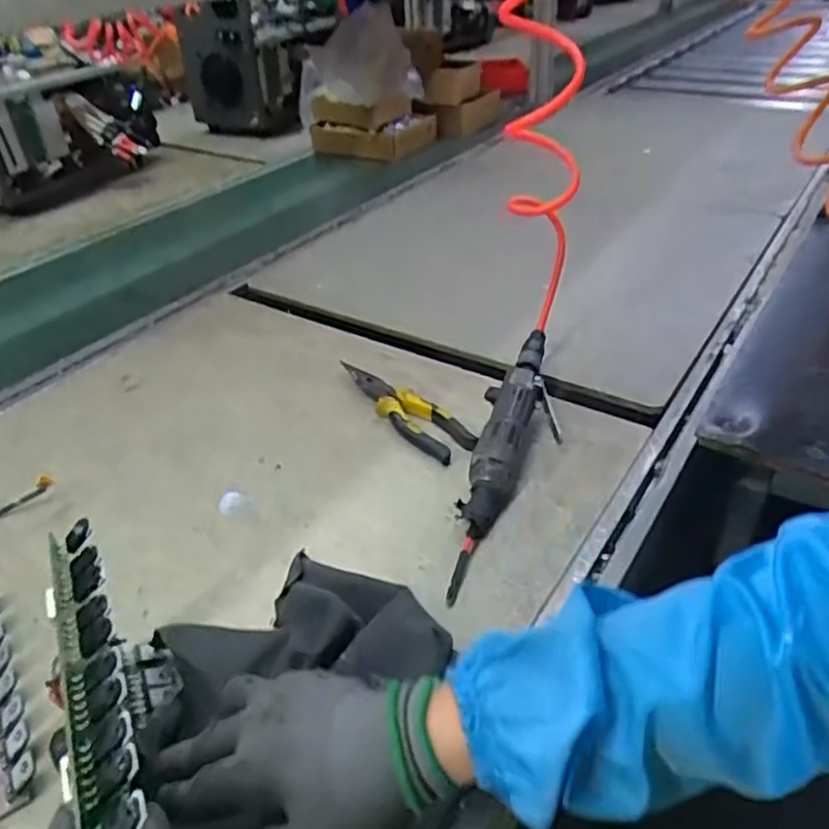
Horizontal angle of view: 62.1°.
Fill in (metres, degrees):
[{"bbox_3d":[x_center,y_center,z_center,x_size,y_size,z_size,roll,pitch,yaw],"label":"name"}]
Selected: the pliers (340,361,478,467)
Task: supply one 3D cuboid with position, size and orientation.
[{"bbox_3d":[-0.013,-0.010,0.710,0.053,0.020,0.194,-25,41,-28],"label":"pliers"}]

